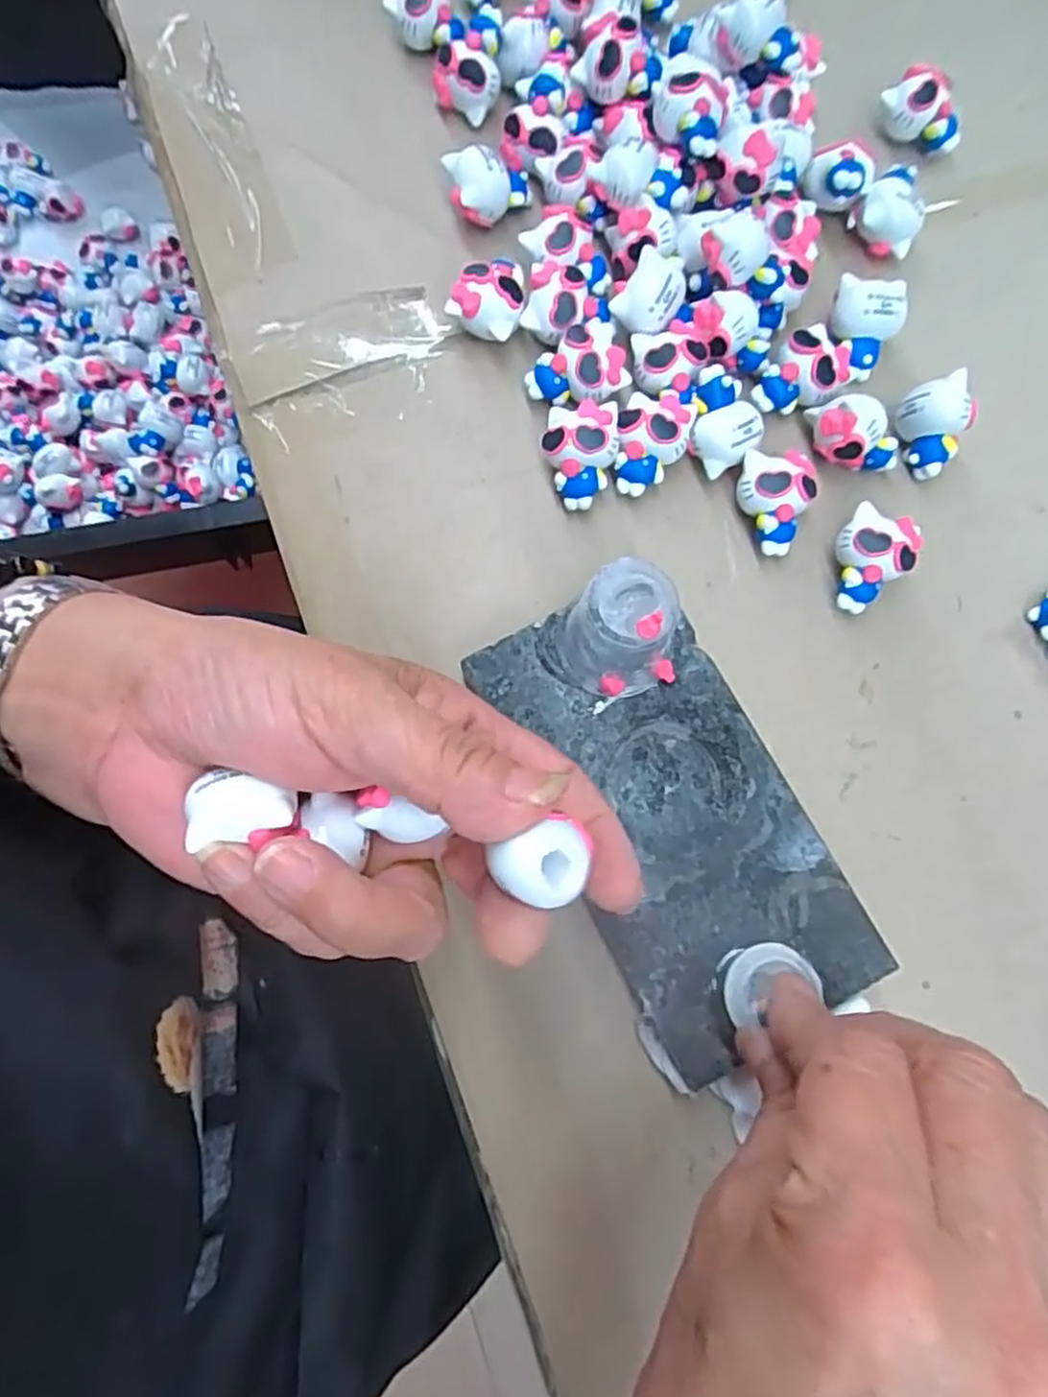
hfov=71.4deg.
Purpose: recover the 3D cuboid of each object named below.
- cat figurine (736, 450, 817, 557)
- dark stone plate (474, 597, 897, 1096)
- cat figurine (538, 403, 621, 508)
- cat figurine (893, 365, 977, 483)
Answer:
[{"bbox_3d":[0.086,-0.070,0.257,0.025,0.020,0.032,22,78,2],"label":"cat figurine"},{"bbox_3d":[0.046,0.037,0.238,0.072,0.024,0.143,-26,81,-8],"label":"dark stone plate"},{"bbox_3d":[0.019,-0.085,0.256,0.026,0.021,0.032,10,78,-1],"label":"cat figurine"},{"bbox_3d":[0.150,-0.099,0.266,0.020,0.023,0.029,-17,80,-6],"label":"cat figurine"}]

